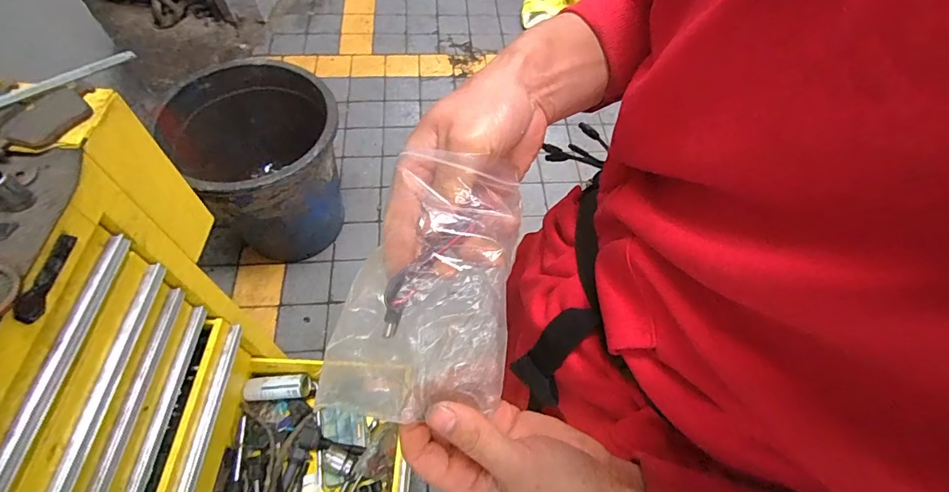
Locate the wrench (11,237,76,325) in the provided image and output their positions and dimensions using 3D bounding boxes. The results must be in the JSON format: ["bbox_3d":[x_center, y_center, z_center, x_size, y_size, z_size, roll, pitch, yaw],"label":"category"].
[{"bbox_3d":[-0.439,0.031,0.462,0.007,0.028,0.098,2,60,-2],"label":"wrench"}]

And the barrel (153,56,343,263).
[{"bbox_3d":[-0.603,-0.237,1.400,0.435,0.485,0.468,1,60,-2],"label":"barrel"}]

